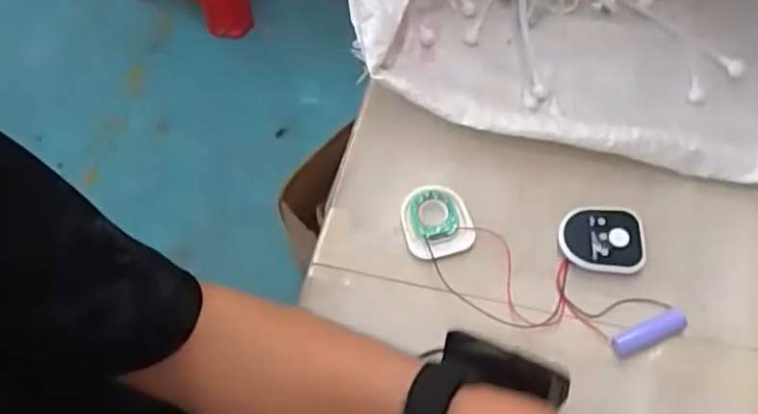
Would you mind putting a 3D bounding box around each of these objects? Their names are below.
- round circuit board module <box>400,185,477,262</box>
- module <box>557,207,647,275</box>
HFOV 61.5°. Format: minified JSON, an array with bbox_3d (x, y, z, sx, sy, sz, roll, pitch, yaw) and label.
[{"bbox_3d":[0.041,0.010,0.462,0.049,0.008,0.057,-13,62,-4],"label":"round circuit board module"},{"bbox_3d":[0.155,0.024,0.445,0.057,0.012,0.047,-1,61,3],"label":"module"}]

